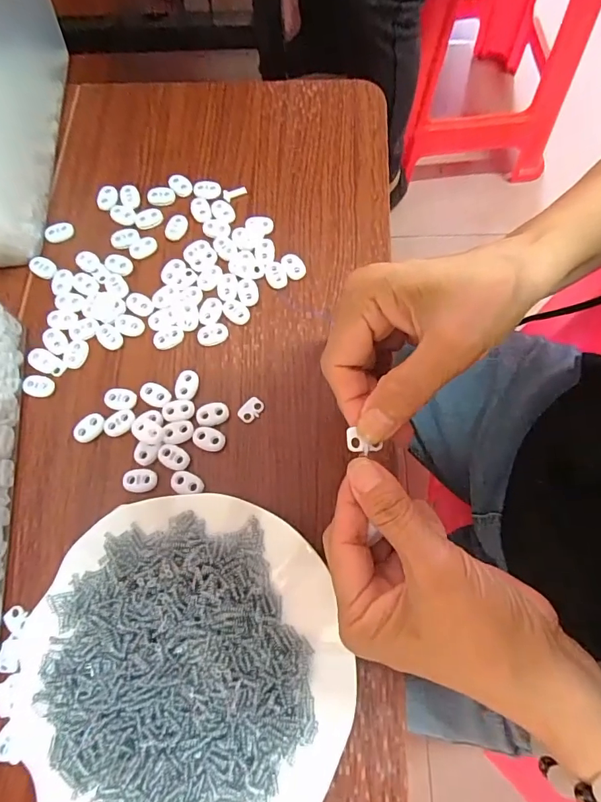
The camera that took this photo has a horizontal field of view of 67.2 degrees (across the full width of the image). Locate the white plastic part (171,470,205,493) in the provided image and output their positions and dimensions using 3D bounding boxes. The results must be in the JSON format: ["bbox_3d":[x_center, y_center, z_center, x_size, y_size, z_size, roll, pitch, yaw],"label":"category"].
[{"bbox_3d":[-0.076,0.056,0.304,0.023,0.006,0.013,22,74,7],"label":"white plastic part"}]

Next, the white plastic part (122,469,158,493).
[{"bbox_3d":[-0.109,0.054,0.308,0.022,0.006,0.016,-2,72,-1],"label":"white plastic part"}]

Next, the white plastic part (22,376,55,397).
[{"bbox_3d":[-0.192,-0.011,0.330,0.022,0.004,0.015,13,73,4],"label":"white plastic part"}]

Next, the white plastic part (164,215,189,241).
[{"bbox_3d":[-0.100,-0.141,0.368,0.021,0.006,0.015,-42,77,-12],"label":"white plastic part"}]

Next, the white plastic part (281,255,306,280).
[{"bbox_3d":[-0.006,-0.105,0.353,0.016,0.006,0.021,-25,74,-8],"label":"white plastic part"}]

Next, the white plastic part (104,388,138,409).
[{"bbox_3d":[-0.129,-0.002,0.324,0.023,0.004,0.015,3,72,1],"label":"white plastic part"}]

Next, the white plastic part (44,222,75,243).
[{"bbox_3d":[-0.199,-0.139,0.372,0.023,0.004,0.015,-19,73,-6],"label":"white plastic part"}]

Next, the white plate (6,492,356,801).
[{"bbox_3d":[-0.069,0.151,0.265,0.181,0.040,0.178,0,72,0],"label":"white plate"}]

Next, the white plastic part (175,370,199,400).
[{"bbox_3d":[-0.082,-0.011,0.327,0.016,0.004,0.022,5,72,2],"label":"white plastic part"}]

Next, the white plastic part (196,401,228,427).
[{"bbox_3d":[-0.062,0.009,0.319,0.023,0.004,0.016,-23,74,-7],"label":"white plastic part"}]

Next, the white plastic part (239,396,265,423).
[{"bbox_3d":[-0.035,0.006,0.320,0.014,0.004,0.020,41,77,12],"label":"white plastic part"}]

